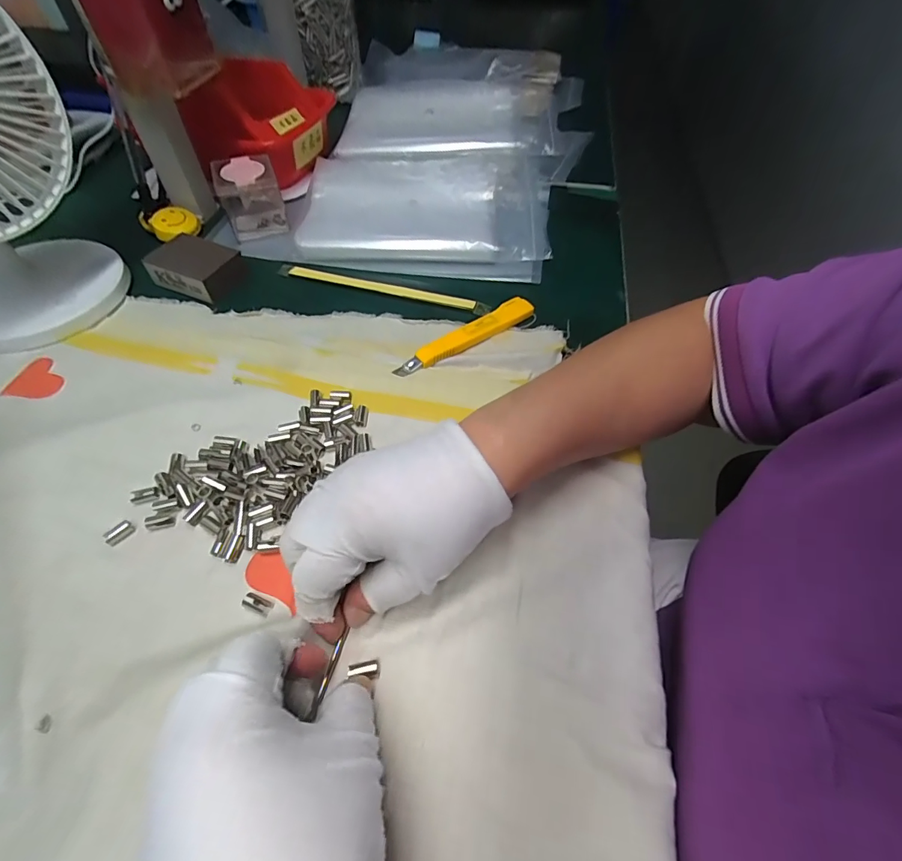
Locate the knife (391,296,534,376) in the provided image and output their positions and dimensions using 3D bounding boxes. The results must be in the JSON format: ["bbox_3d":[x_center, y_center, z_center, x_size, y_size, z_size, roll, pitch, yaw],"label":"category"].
[{"bbox_3d":[0.014,-0.075,0.358,0.128,0.014,0.021,-32,61,-23],"label":"knife"}]

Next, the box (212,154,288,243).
[{"bbox_3d":[-0.196,-0.230,0.434,0.058,0.052,0.057,-17,56,-14],"label":"box"}]

